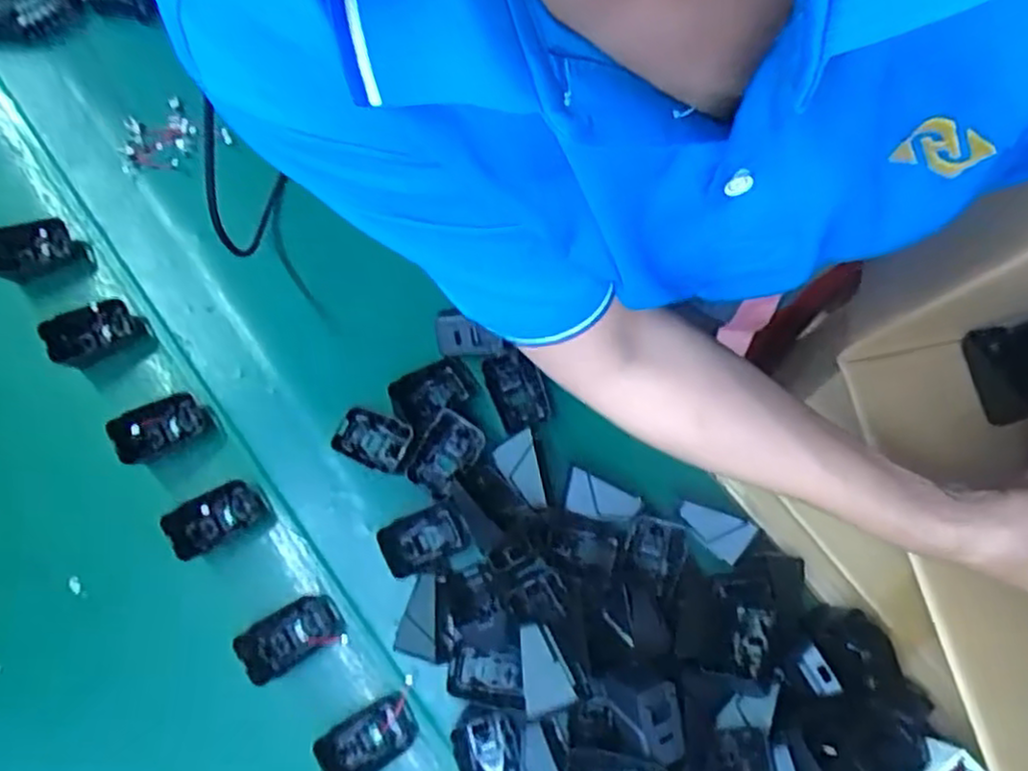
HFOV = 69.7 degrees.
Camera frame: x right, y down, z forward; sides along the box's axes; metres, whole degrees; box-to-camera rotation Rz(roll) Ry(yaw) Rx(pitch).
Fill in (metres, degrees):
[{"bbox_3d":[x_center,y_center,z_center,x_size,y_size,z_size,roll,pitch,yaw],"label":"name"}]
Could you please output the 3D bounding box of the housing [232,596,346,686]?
[{"bbox_3d":[-0.171,0.191,0.564,0.073,0.018,0.040,-30,78,-7],"label":"housing"}]

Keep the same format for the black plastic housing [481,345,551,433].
[{"bbox_3d":[0.001,0.002,0.618,0.045,0.016,0.065,-25,78,-6],"label":"black plastic housing"}]

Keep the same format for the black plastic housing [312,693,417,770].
[{"bbox_3d":[-0.108,0.265,0.549,0.073,0.021,0.041,-31,79,-7],"label":"black plastic housing"}]

